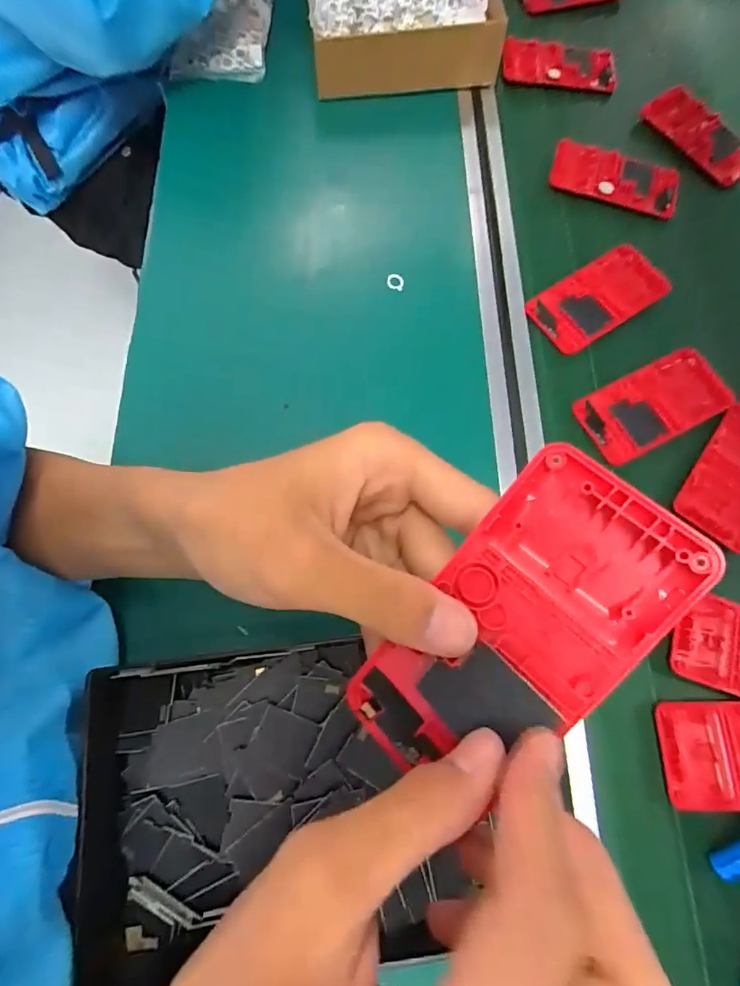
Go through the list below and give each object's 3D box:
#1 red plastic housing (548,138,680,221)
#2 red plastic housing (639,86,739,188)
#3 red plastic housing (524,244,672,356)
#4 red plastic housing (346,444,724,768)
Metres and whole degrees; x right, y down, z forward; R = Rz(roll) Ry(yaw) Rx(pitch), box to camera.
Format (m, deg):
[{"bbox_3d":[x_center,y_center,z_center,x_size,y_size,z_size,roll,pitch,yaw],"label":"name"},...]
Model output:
[{"bbox_3d":[0.241,-0.311,0.480,0.123,0.011,0.060,23,72,5],"label":"red plastic housing"},{"bbox_3d":[0.340,-0.368,0.500,0.059,0.011,0.120,-28,75,-11],"label":"red plastic housing"},{"bbox_3d":[0.203,-0.174,0.431,0.122,0.013,0.058,-31,76,-12],"label":"red plastic housing"},{"bbox_3d":[0.045,0.047,0.160,0.060,0.012,0.120,43,103,23],"label":"red plastic housing"}]

